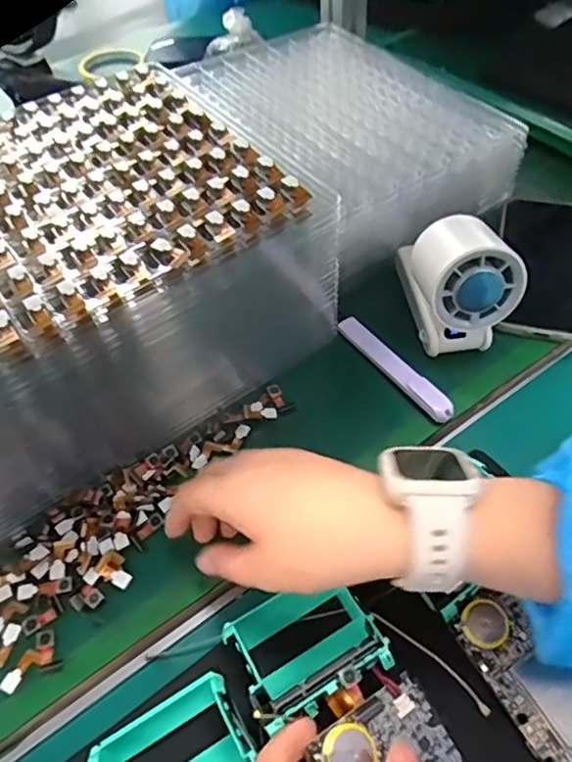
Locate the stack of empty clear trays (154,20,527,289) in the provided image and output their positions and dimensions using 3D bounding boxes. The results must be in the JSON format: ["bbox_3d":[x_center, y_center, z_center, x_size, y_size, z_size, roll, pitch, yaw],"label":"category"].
[{"bbox_3d":[0.051,-0.236,0.547,0.213,0.070,0.306,-27,55,-20],"label":"stack of empty clear trays"}]

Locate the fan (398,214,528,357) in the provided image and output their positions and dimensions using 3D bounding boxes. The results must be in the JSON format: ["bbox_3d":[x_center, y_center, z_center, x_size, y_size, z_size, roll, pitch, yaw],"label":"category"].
[{"bbox_3d":[0.111,-0.069,0.401,0.061,0.087,0.084,-15,55,-11],"label":"fan"}]

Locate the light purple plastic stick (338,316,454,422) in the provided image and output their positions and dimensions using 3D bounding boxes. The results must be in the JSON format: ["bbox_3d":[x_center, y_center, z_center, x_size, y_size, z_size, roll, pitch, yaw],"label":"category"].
[{"bbox_3d":[0.077,-0.011,0.415,0.018,0.014,0.112,-28,55,-20],"label":"light purple plastic stick"}]

